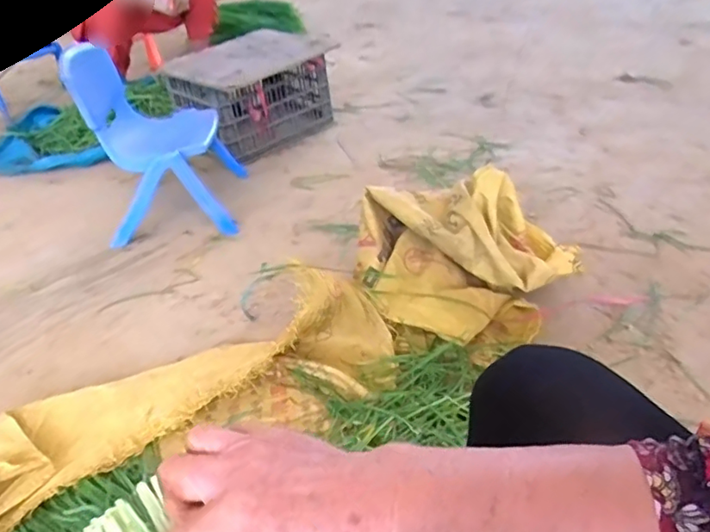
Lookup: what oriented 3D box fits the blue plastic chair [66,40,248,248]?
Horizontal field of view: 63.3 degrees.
[{"bbox_3d":[-0.529,-0.352,1.582,0.336,0.458,0.357,-8,37,-1],"label":"blue plastic chair"}]

